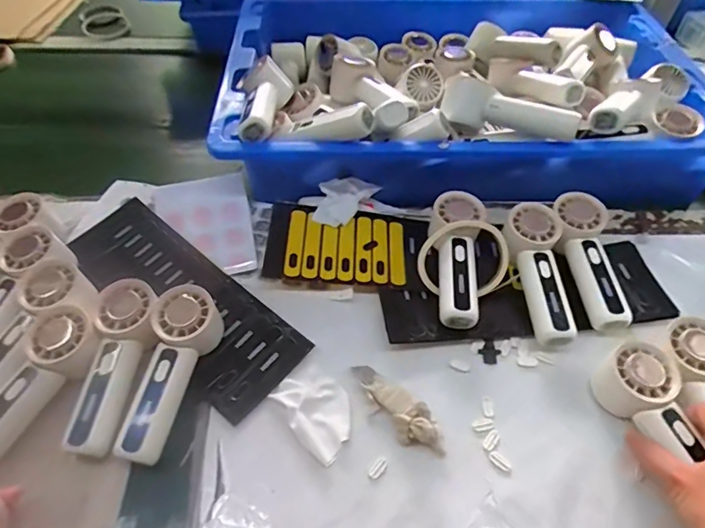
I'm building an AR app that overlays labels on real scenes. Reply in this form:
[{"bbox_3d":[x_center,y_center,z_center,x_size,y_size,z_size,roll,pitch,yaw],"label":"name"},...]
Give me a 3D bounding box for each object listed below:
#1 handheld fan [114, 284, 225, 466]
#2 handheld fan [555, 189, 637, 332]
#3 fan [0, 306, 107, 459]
[{"bbox_3d":[-0.166,0.100,0.441,0.057,0.052,0.158,10,65,7],"label":"handheld fan"},{"bbox_3d":[0.254,-0.002,0.518,0.052,0.058,0.158,1,51,-1],"label":"handheld fan"},{"bbox_3d":[-0.295,0.106,0.423,0.065,0.038,0.156,33,80,23],"label":"fan"}]

